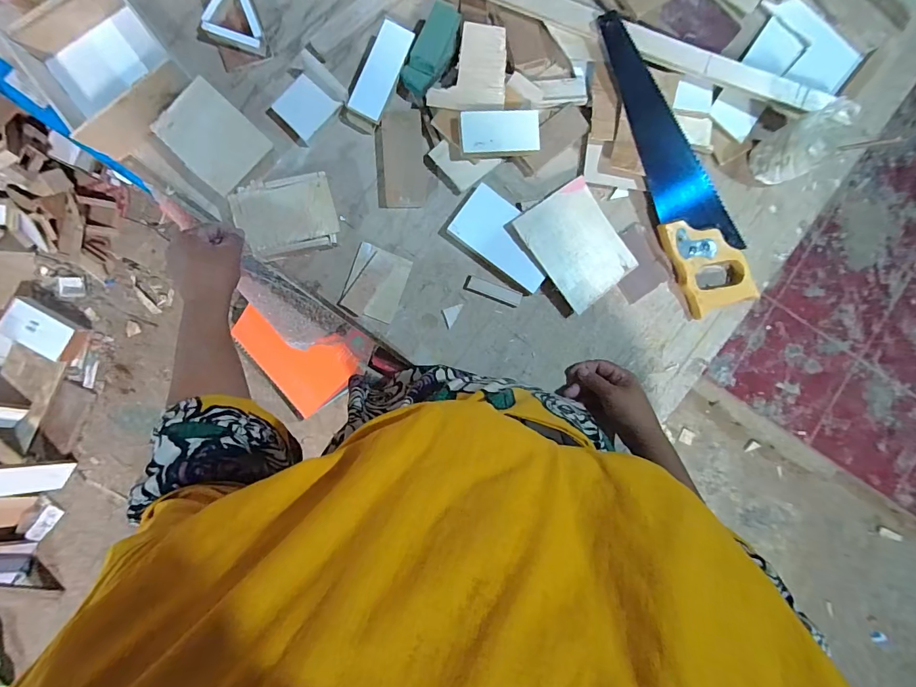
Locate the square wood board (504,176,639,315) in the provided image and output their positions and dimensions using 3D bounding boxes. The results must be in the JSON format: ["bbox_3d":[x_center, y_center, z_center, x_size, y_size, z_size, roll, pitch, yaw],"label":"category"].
[{"bbox_3d":[0.159,-0.133,0.549,0.118,0.009,0.150,-39,98,-9],"label":"square wood board"}]

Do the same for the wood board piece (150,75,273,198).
[{"bbox_3d":[-0.302,-0.254,0.499,0.115,0.012,0.089,42,96,-7],"label":"wood board piece"}]

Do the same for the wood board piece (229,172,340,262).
[{"bbox_3d":[-0.213,-0.159,0.509,0.118,0.010,0.091,-15,96,-6],"label":"wood board piece"}]

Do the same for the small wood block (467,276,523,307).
[{"bbox_3d":[0.050,-0.071,0.551,0.074,0.008,0.020,21,91,-4],"label":"small wood block"}]

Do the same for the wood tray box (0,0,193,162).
[{"bbox_3d":[-0.427,-0.331,0.492,0.149,0.064,0.159,-42,92,-2],"label":"wood tray box"}]

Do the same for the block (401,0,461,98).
[{"bbox_3d":[-0.031,-0.375,0.522,0.049,0.036,0.114,26,89,-2],"label":"block"}]

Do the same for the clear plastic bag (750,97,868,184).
[{"bbox_3d":[0.448,-0.257,0.530,0.072,0.095,0.068,-24,91,-2],"label":"clear plastic bag"}]

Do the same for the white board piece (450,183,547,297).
[{"bbox_3d":[0.065,-0.140,0.549,0.140,0.022,0.079,35,90,-4],"label":"white board piece"}]

